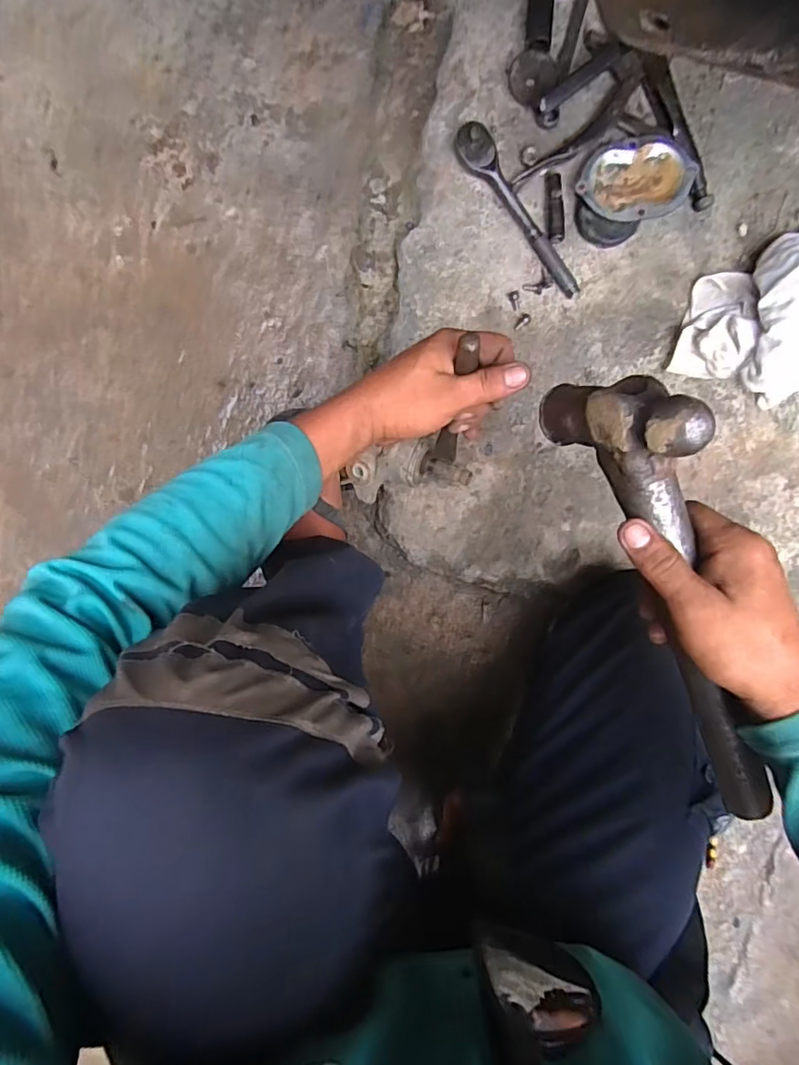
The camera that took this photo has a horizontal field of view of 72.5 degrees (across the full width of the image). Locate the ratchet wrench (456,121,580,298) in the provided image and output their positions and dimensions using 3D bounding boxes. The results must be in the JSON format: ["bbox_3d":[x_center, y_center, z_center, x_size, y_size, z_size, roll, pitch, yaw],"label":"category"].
[{"bbox_3d":[0.121,-0.322,0.551,0.032,0.029,0.190,-36,96,5],"label":"ratchet wrench"}]

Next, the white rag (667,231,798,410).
[{"bbox_3d":[0.399,-0.214,0.546,0.225,0.063,0.154,-22,97,4],"label":"white rag"}]

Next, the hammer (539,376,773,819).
[{"bbox_3d":[0.184,0.054,0.355,0.051,0.099,0.319,-24,106,6],"label":"hammer"}]

